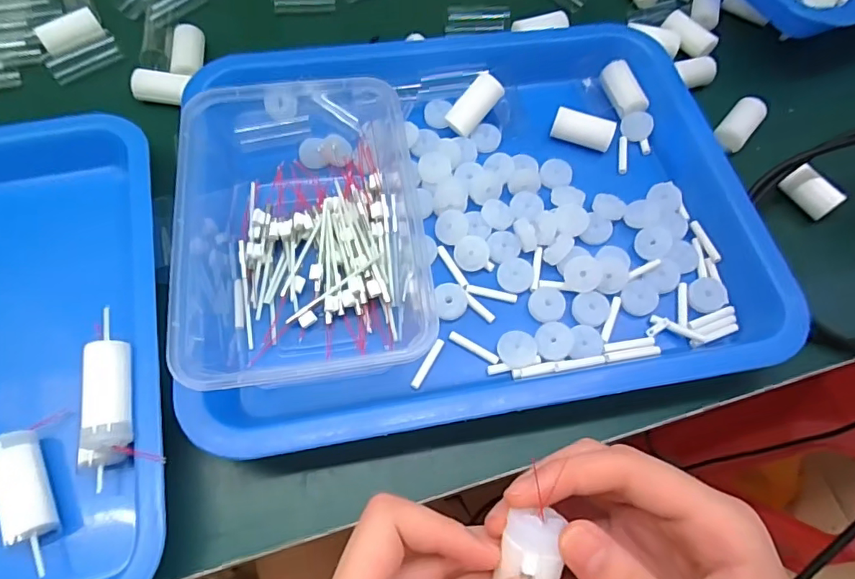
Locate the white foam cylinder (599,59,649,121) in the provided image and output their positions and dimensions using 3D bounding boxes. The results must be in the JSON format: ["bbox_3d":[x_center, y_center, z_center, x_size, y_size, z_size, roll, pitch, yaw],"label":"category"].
[{"bbox_3d":[0.138,-0.142,0.371,0.020,0.015,0.041,-17,66,-11],"label":"white foam cylinder"}]

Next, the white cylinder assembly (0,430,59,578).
[{"bbox_3d":[-0.185,0.097,0.243,0.017,0.019,0.064,-22,67,-13],"label":"white cylinder assembly"}]

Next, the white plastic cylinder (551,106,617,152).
[{"bbox_3d":[0.105,-0.108,0.354,0.041,0.018,0.014,18,64,6],"label":"white plastic cylinder"}]

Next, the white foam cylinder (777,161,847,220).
[{"bbox_3d":[0.251,-0.064,0.343,0.020,0.023,0.034,-28,69,-16],"label":"white foam cylinder"}]

